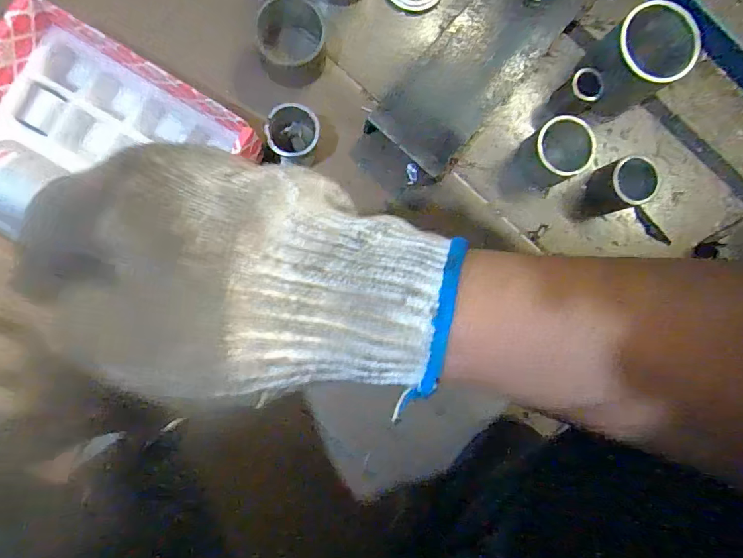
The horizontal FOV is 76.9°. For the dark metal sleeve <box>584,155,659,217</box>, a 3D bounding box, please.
[{"bbox_3d":[0.308,-0.115,0.581,0.059,0.072,0.058,0,89,-6],"label":"dark metal sleeve"}]

